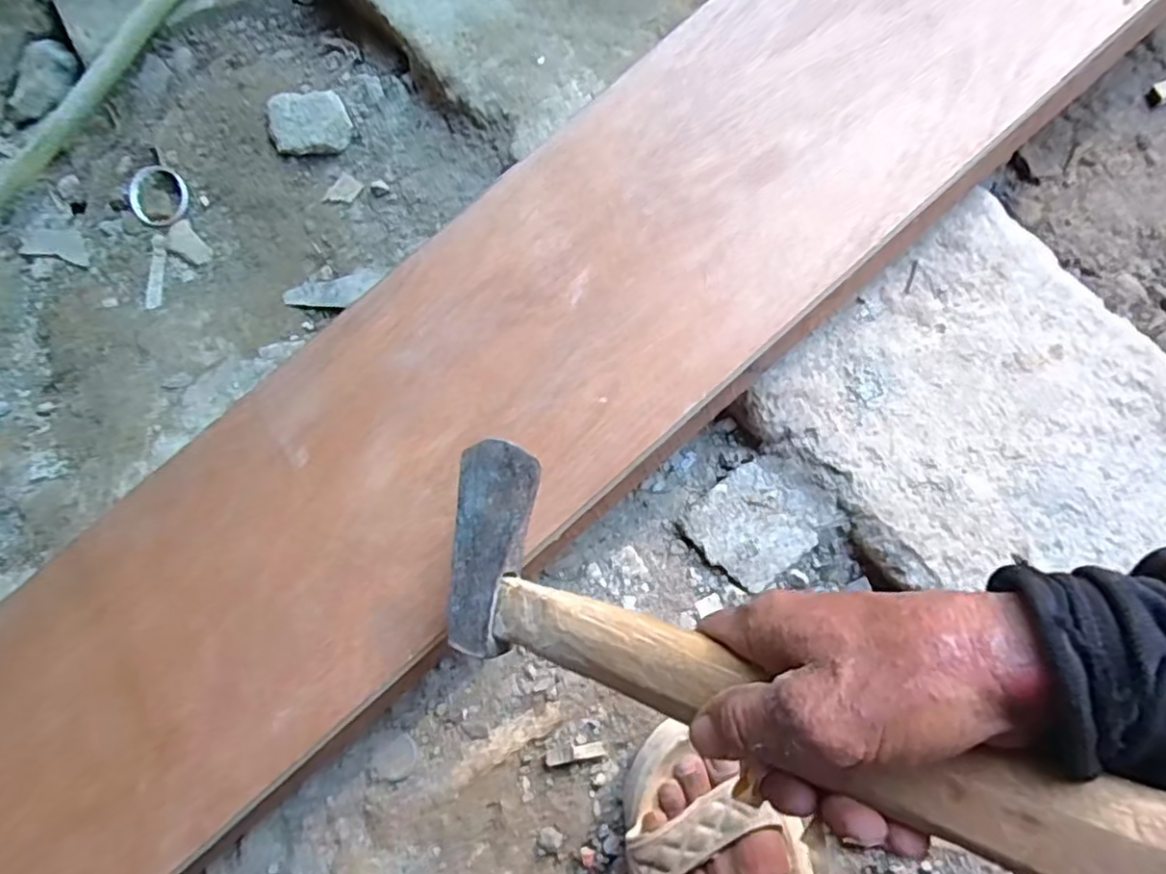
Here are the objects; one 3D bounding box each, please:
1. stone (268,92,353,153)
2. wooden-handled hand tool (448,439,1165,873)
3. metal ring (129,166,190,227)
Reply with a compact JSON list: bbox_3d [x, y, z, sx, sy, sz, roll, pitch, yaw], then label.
[{"bbox_3d":[-0.243,-0.279,0.597,0.070,0.019,0.055,-7,78,2],"label":"stone"},{"bbox_3d":[0.056,0.091,0.286,0.336,0.029,0.103,16,79,37],"label":"wooden-handled hand tool"},{"bbox_3d":[-0.387,-0.219,0.610,0.062,0.012,0.053,44,84,10],"label":"metal ring"}]

